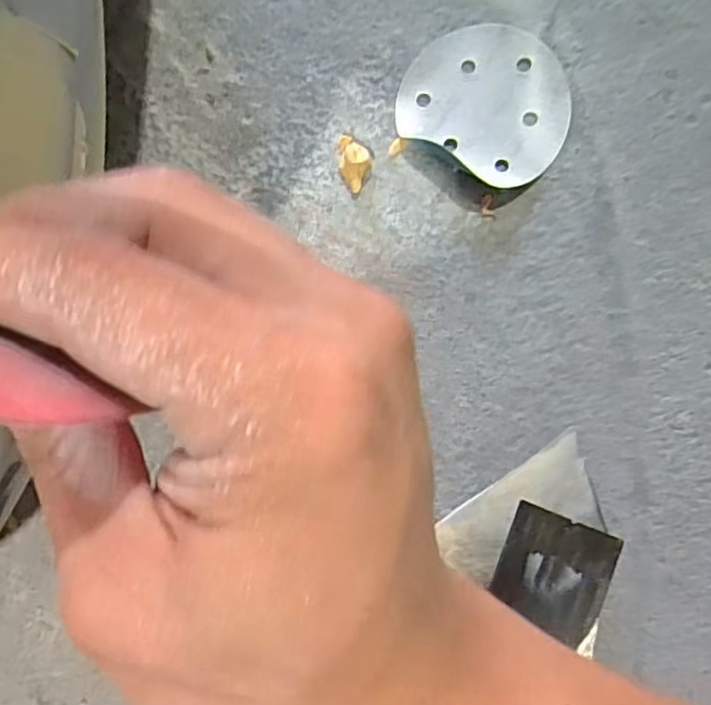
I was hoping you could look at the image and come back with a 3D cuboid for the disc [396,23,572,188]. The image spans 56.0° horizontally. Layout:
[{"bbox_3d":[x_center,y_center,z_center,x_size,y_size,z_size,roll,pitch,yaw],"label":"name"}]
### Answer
[{"bbox_3d":[0.095,-0.180,0.474,0.118,0.004,0.100,32,92,5],"label":"disc"}]

